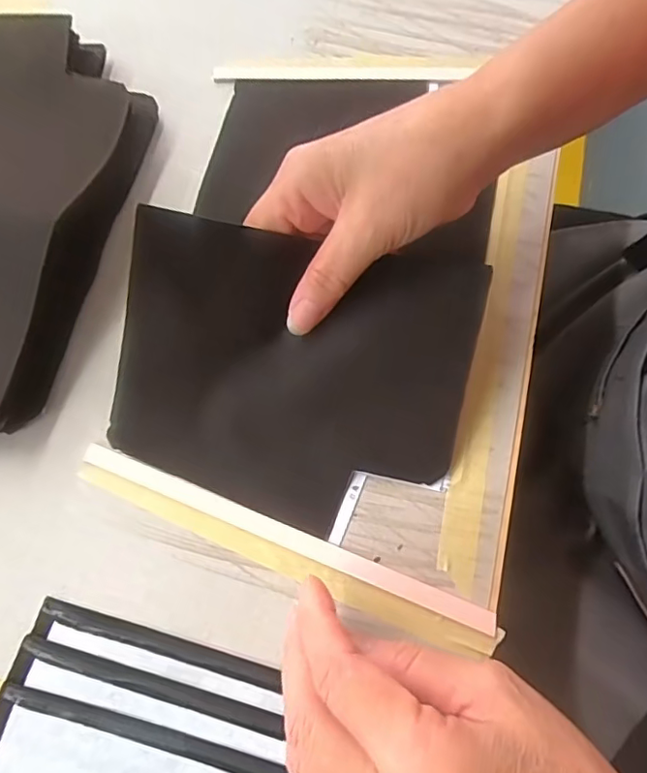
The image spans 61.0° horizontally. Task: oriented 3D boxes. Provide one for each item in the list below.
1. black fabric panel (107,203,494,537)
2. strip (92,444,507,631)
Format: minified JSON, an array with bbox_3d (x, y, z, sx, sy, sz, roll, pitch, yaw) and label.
[{"bbox_3d":[-0.016,-0.004,0.265,0.166,0.023,0.132,10,100,3],"label":"black fabric panel"},{"bbox_3d":[-0.022,0.072,0.269,0.214,0.004,0.011,21,74,8],"label":"strip"}]

